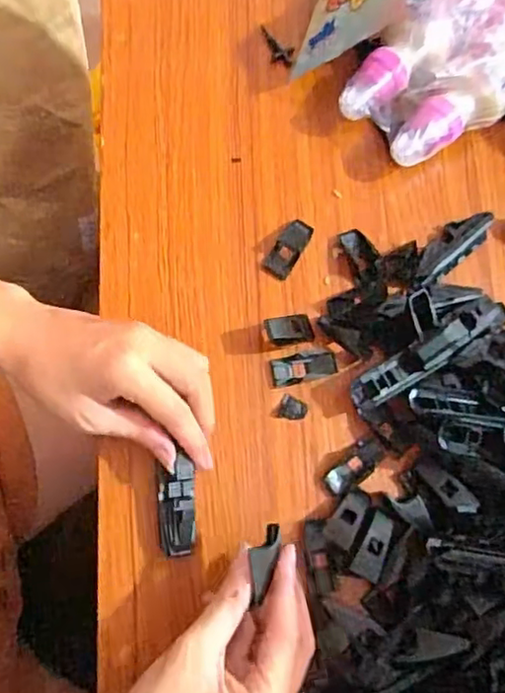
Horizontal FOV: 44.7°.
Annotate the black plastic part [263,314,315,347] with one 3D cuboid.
[{"bbox_3d":[0.024,-0.011,0.382,0.031,0.018,0.016,-14,77,-10],"label":"black plastic part"}]

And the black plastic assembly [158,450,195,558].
[{"bbox_3d":[-0.042,0.089,0.344,0.021,0.013,0.054,0,83,1],"label":"black plastic assembly"}]

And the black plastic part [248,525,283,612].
[{"bbox_3d":[0.004,0.108,0.307,0.014,0.010,0.040,15,64,6],"label":"black plastic part"}]

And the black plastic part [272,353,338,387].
[{"bbox_3d":[0.033,0.013,0.386,0.041,0.004,0.018,-11,77,-10],"label":"black plastic part"}]

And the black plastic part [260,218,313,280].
[{"bbox_3d":[0.023,-0.064,0.403,0.018,0.004,0.042,32,74,2],"label":"black plastic part"}]

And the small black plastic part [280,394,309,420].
[{"bbox_3d":[0.026,0.039,0.381,0.016,0.004,0.013,22,74,-1],"label":"small black plastic part"}]

